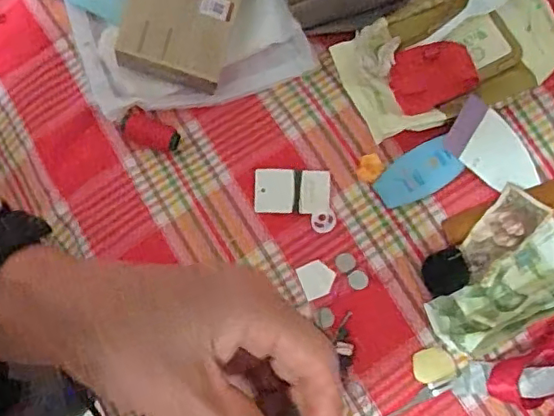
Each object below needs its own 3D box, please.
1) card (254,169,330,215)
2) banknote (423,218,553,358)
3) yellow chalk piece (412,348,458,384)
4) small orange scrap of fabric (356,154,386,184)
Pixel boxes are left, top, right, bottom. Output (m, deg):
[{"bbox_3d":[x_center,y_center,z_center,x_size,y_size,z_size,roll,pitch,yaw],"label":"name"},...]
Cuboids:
[{"bbox_3d":[0.015,-0.016,0.556,0.070,0.009,0.040,1,78,3],"label":"card"},{"bbox_3d":[0.216,0.076,0.526,0.156,0.019,0.066,-32,79,-4],"label":"banknote"},{"bbox_3d":[0.140,0.140,0.522,0.037,0.004,0.028,-14,78,0],"label":"yellow chalk piece"},{"bbox_3d":[0.089,-0.037,0.554,0.023,0.004,0.026,28,81,8],"label":"small orange scrap of fabric"}]

